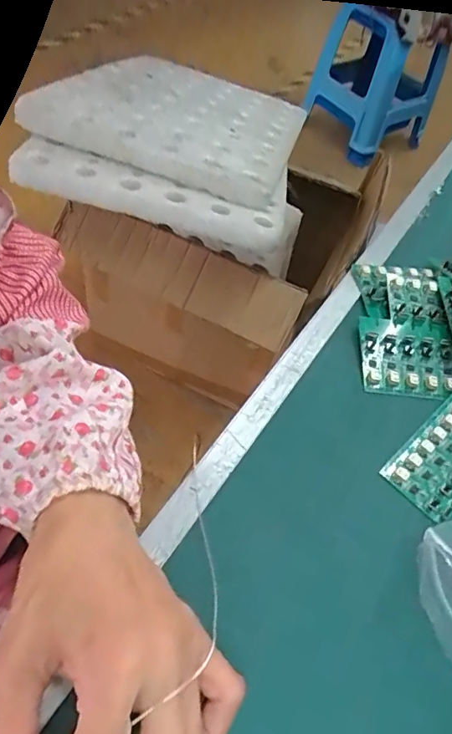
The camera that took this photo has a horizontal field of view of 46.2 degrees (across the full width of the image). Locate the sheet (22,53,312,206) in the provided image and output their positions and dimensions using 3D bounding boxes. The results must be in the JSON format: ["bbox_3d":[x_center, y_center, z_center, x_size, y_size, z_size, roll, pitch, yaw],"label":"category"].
[{"bbox_3d":[-0.064,-0.440,0.910,0.369,0.035,0.527,18,41,2],"label":"sheet"}]

